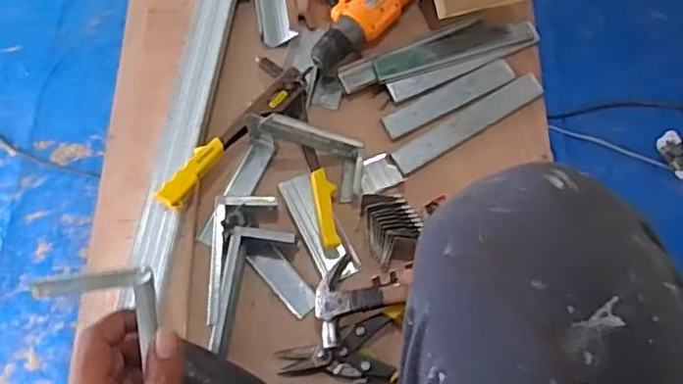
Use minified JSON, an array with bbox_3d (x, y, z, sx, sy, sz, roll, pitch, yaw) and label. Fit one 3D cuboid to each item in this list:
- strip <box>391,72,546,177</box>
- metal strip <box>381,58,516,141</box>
[{"bbox_3d":[0.174,-0.094,0.847,0.230,0.011,0.036,-31,71,-10],"label":"strip"},{"bbox_3d":[0.150,-0.131,0.863,0.200,0.007,0.038,-27,70,-8],"label":"metal strip"}]

